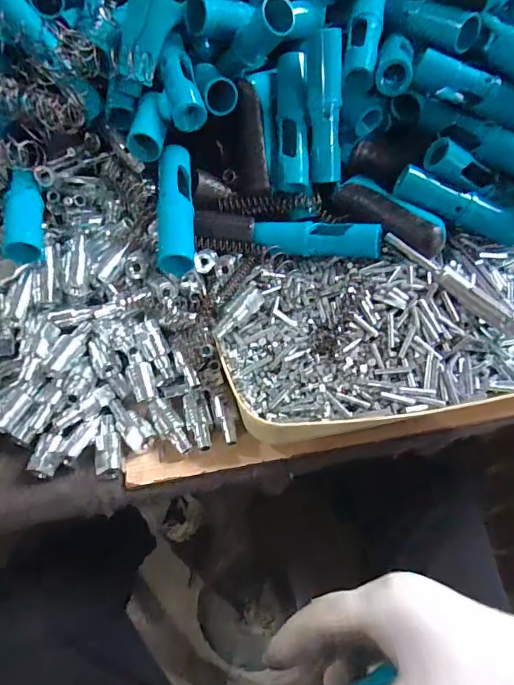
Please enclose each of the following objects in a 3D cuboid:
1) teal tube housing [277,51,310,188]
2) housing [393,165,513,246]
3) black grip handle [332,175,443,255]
[{"bbox_3d":[0.033,-0.204,0.400,0.025,0.020,0.122,-2,87,-2],"label":"teal tube housing"},{"bbox_3d":[0.183,-0.123,0.396,0.120,0.026,0.023,25,57,1],"label":"housing"},{"bbox_3d":[0.116,-0.116,0.393,0.031,0.026,0.109,-34,62,-22],"label":"black grip handle"}]

